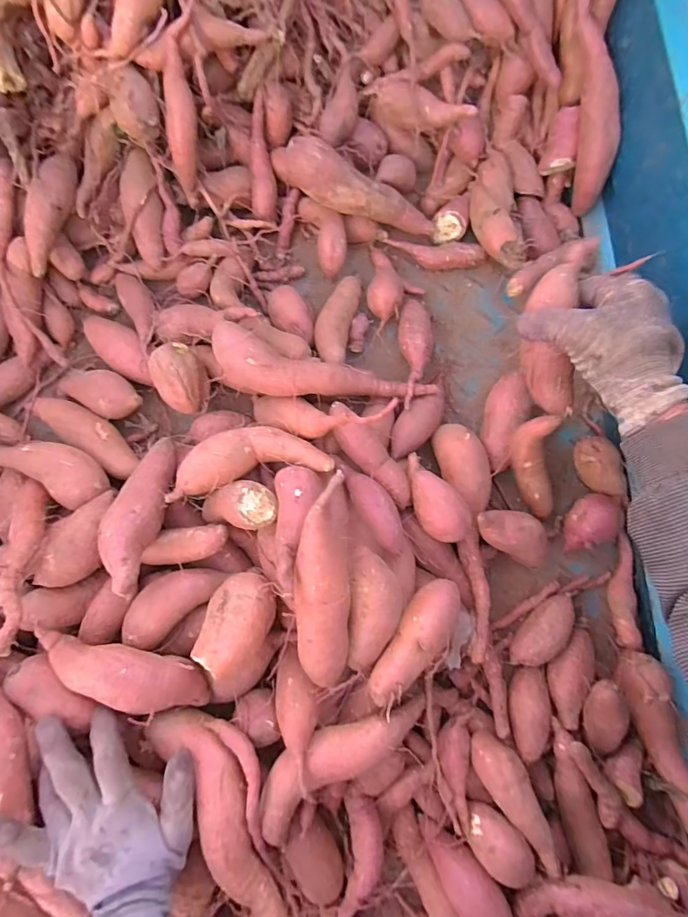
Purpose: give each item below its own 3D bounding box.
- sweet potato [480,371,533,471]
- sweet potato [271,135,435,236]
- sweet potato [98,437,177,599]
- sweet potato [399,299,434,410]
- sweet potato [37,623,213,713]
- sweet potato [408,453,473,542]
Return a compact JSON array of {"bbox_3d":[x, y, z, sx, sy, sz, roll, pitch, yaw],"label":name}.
[{"bbox_3d":[0.169,-0.040,0.460,0.037,0.036,0.104,11,81,3],"label":"sweet potato"},{"bbox_3d":[0.022,-0.284,0.478,0.189,0.043,0.042,8,79,-30],"label":"sweet potato"},{"bbox_3d":[-0.188,0.049,0.406,0.049,0.044,0.158,-1,50,1],"label":"sweet potato"},{"bbox_3d":[0.078,-0.120,0.487,0.038,0.029,0.136,7,80,3],"label":"sweet potato"},{"bbox_3d":[-0.187,0.186,0.375,0.150,0.042,0.047,25,81,-15],"label":"sweet potato"},{"bbox_3d":[0.084,0.034,0.423,0.045,0.036,0.094,-28,67,-3],"label":"sweet potato"}]

